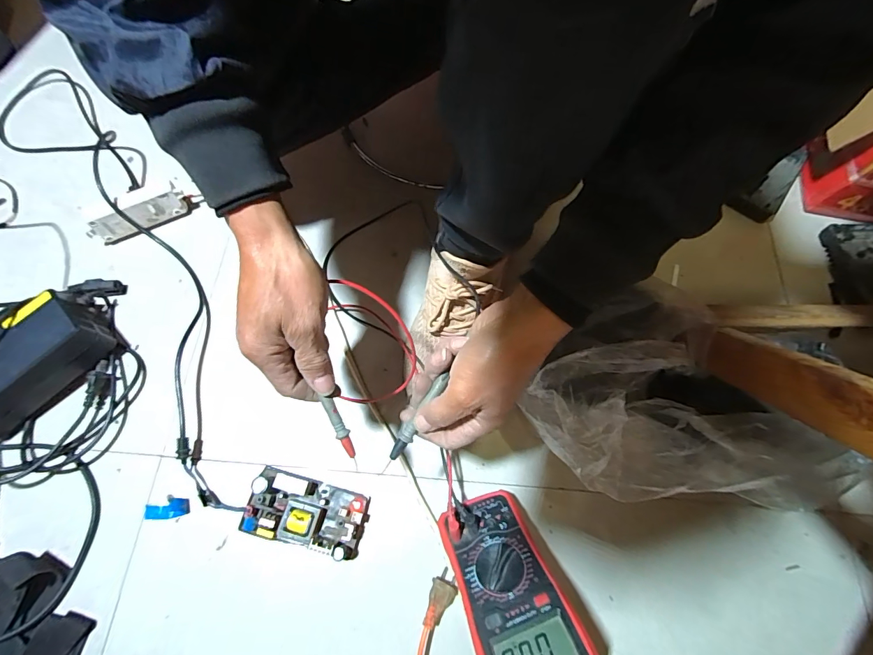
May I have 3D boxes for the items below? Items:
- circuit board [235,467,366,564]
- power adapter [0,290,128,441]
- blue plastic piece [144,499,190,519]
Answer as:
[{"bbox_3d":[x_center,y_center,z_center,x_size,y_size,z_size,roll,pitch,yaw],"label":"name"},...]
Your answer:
[{"bbox_3d":[-0.143,0.203,0.441,0.127,0.034,0.066,15,69,4],"label":"circuit board"},{"bbox_3d":[-0.480,0.044,0.474,0.170,0.067,0.086,-42,76,-15],"label":"power adapter"},{"bbox_3d":[-0.305,0.205,0.451,0.048,0.008,0.019,-6,69,-4],"label":"blue plastic piece"}]

